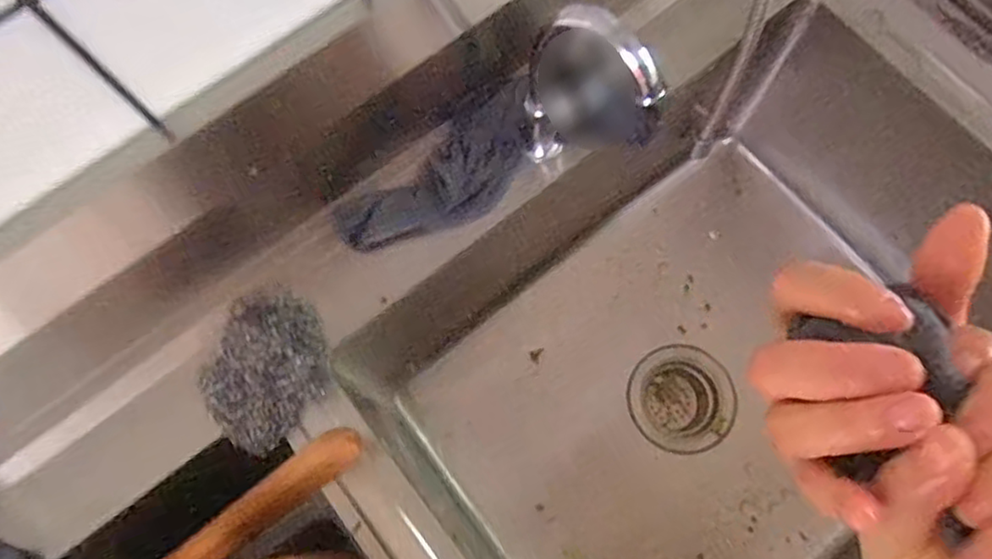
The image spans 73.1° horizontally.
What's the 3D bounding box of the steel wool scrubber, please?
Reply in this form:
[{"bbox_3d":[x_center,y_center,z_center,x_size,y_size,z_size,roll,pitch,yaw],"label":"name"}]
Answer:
[{"bbox_3d":[-0.160,0.061,0.466,0.078,0.033,0.110,16,75,7],"label":"steel wool scrubber"}]

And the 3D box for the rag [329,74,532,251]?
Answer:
[{"bbox_3d":[-0.039,-0.074,0.506,0.169,0.040,0.063,-41,76,-9],"label":"rag"}]

